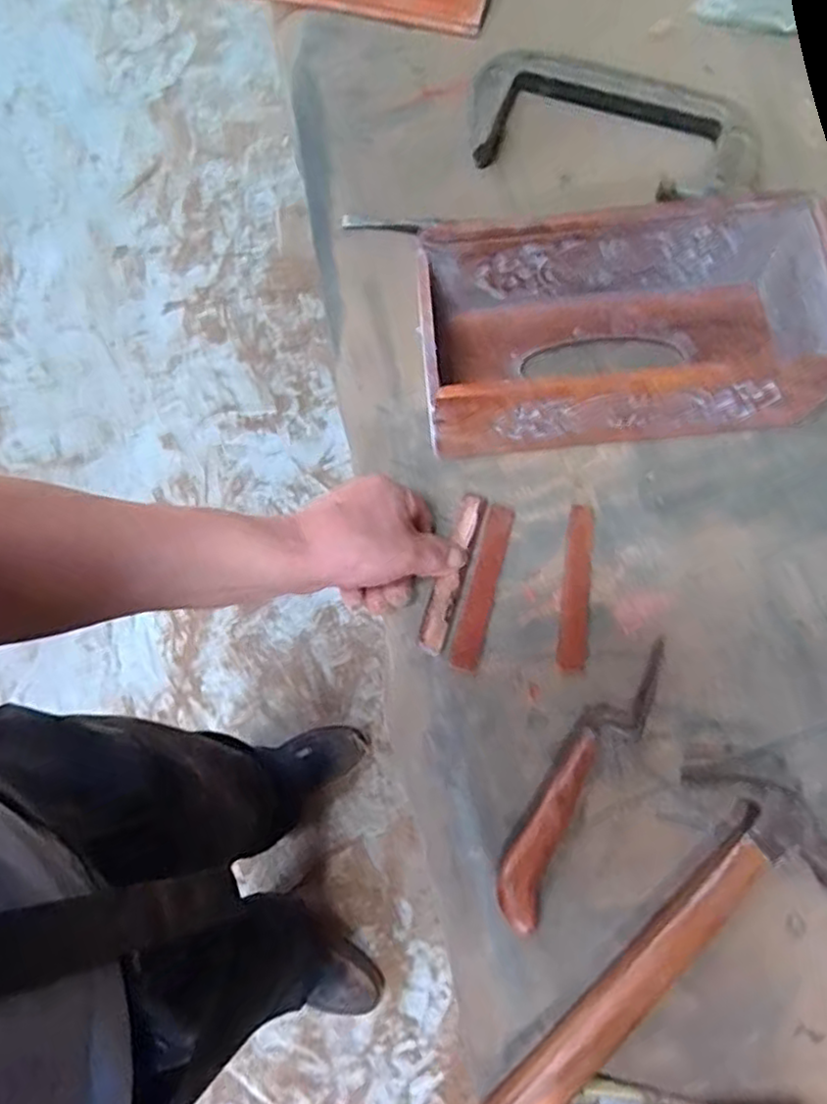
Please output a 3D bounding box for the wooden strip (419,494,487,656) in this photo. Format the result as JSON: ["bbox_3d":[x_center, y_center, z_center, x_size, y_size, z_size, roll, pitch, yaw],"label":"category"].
[{"bbox_3d":[0.028,0.013,0.479,0.017,0.008,0.115,18,76,6],"label":"wooden strip"}]

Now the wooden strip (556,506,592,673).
[{"bbox_3d":[0.112,0.024,0.476,0.019,0.004,0.115,5,75,3],"label":"wooden strip"}]

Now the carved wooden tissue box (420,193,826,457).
[{"bbox_3d":[0.141,-0.151,0.478,0.259,0.094,0.129,-4,75,0],"label":"carved wooden tissue box"}]

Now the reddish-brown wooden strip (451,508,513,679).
[{"bbox_3d":[0.048,0.024,0.477,0.019,0.004,0.118,14,76,5],"label":"reddish-brown wooden strip"}]

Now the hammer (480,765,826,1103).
[{"bbox_3d":[0.103,0.273,0.399,0.358,0.023,0.089,-42,78,-9],"label":"hammer"}]

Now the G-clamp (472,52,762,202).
[{"bbox_3d":[0.164,-0.351,0.563,0.236,0.031,0.143,26,77,8],"label":"G-clamp"}]

